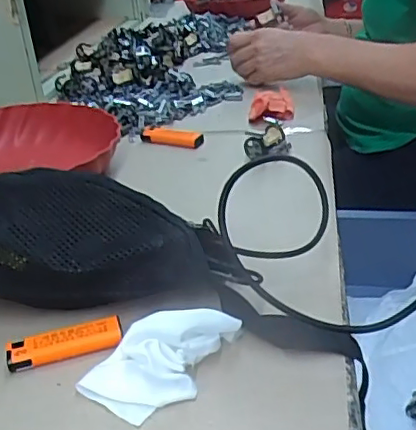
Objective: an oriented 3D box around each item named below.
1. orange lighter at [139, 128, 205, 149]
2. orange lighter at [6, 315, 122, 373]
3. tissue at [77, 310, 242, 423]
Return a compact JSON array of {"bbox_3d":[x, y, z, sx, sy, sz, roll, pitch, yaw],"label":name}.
[{"bbox_3d":[-0.049,-0.099,0.743,0.087,0.014,0.022,13,35,28],"label":"orange lighter"},{"bbox_3d":[-0.103,0.092,0.424,0.080,0.013,0.024,-11,31,-10],"label":"orange lighter"},{"bbox_3d":[-0.027,0.091,0.386,0.106,0.034,0.054,-24,35,-29],"label":"tissue"}]

